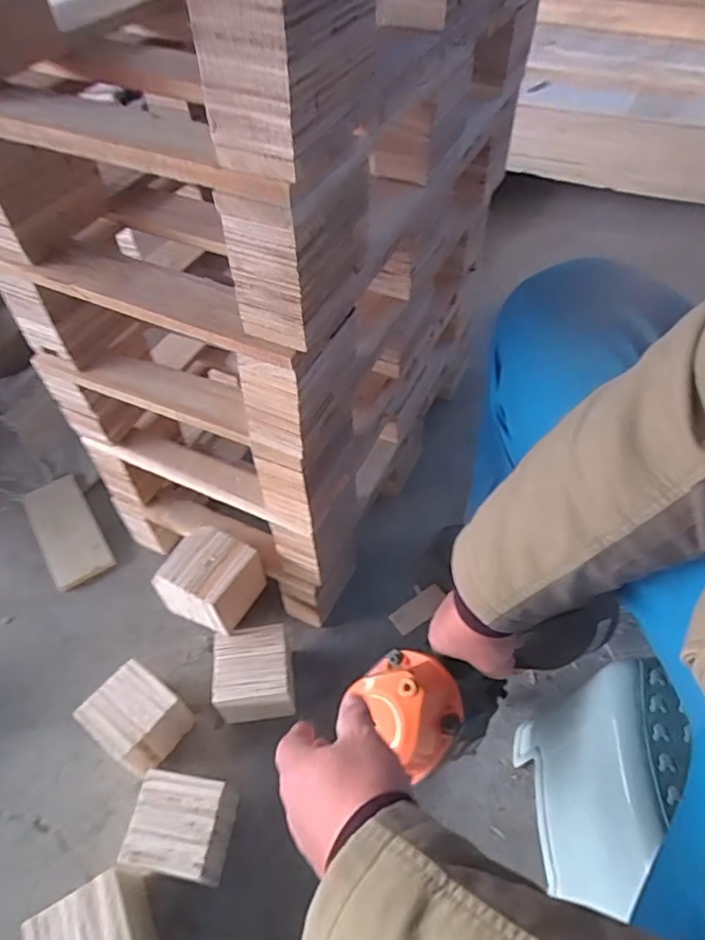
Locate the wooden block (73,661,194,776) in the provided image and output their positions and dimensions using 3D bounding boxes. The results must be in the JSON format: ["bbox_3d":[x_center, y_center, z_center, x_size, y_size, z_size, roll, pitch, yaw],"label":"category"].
[{"bbox_3d":[-0.274,0.317,0.743,0.101,0.085,0.091,29,61,24],"label":"wooden block"}]

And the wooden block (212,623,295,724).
[{"bbox_3d":[-0.128,0.274,0.776,0.095,0.092,0.095,-8,52,0],"label":"wooden block"}]

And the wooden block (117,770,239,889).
[{"bbox_3d":[-0.190,0.409,0.663,0.097,0.085,0.094,4,51,8],"label":"wooden block"}]

